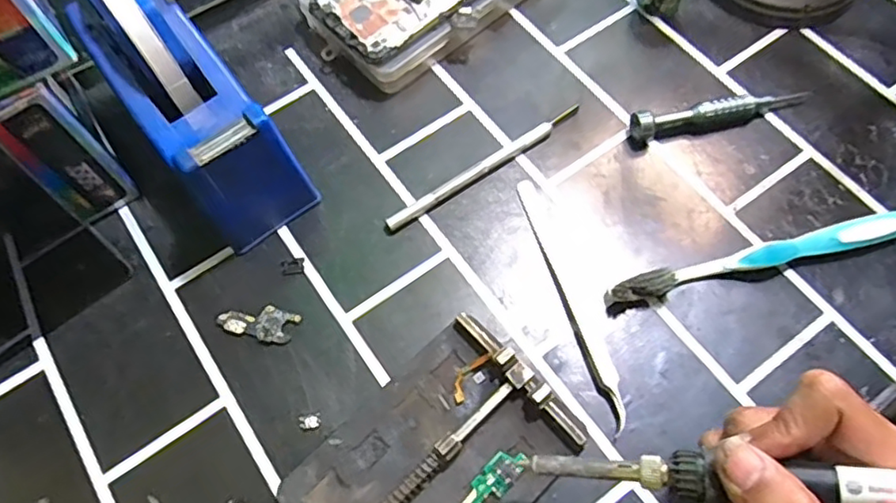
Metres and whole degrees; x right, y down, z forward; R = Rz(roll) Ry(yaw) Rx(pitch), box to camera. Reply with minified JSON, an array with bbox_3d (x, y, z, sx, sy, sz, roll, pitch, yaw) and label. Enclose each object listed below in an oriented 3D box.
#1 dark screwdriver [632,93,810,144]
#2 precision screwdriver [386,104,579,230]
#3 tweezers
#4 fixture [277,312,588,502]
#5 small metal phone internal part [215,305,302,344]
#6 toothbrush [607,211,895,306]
[{"bbox_3d":[0.168,-0.085,0.379,0.115,0.018,0.017,-13,65,-5],"label":"dark screwdriver"},{"bbox_3d":[0.022,-0.051,0.371,0.137,0.009,0.010,-33,68,-13],"label":"precision screwdriver"},{"bbox_3d":[0.066,0.022,0.336,0.014,0.006,0.145,-16,65,-6],"label":"tweezers"},{"bbox_3d":[-0.008,0.099,0.291,0.126,0.017,0.088,-42,72,-15],"label":"fixture"},{"bbox_3d":[-0.103,0.037,0.336,0.043,0.004,0.019,14,66,8],"label":"small metal phone internal part"},{"bbox_3d":[0.176,0.002,0.336,0.185,0.016,0.015,-13,65,-5],"label":"toothbrush"}]

